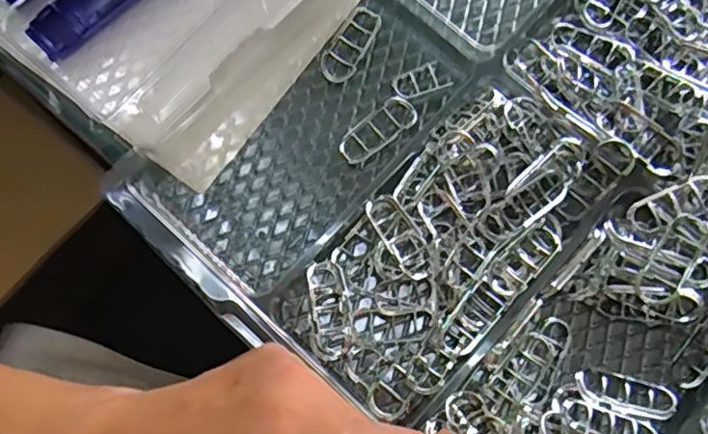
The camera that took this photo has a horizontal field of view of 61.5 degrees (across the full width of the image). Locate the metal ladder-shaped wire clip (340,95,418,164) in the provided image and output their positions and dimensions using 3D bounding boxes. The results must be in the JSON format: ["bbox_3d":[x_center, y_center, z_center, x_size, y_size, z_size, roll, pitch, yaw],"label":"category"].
[{"bbox_3d":[0.014,-0.053,0.362,0.052,0.005,0.023,-37,80,-7],"label":"metal ladder-shaped wire clip"}]

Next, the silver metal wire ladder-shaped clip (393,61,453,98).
[{"bbox_3d":[0.042,-0.084,0.371,0.034,0.006,0.019,-25,79,-4],"label":"silver metal wire ladder-shaped clip"}]

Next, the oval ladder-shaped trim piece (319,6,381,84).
[{"bbox_3d":[-0.002,-0.110,0.377,0.022,0.006,0.057,27,80,6],"label":"oval ladder-shaped trim piece"}]

